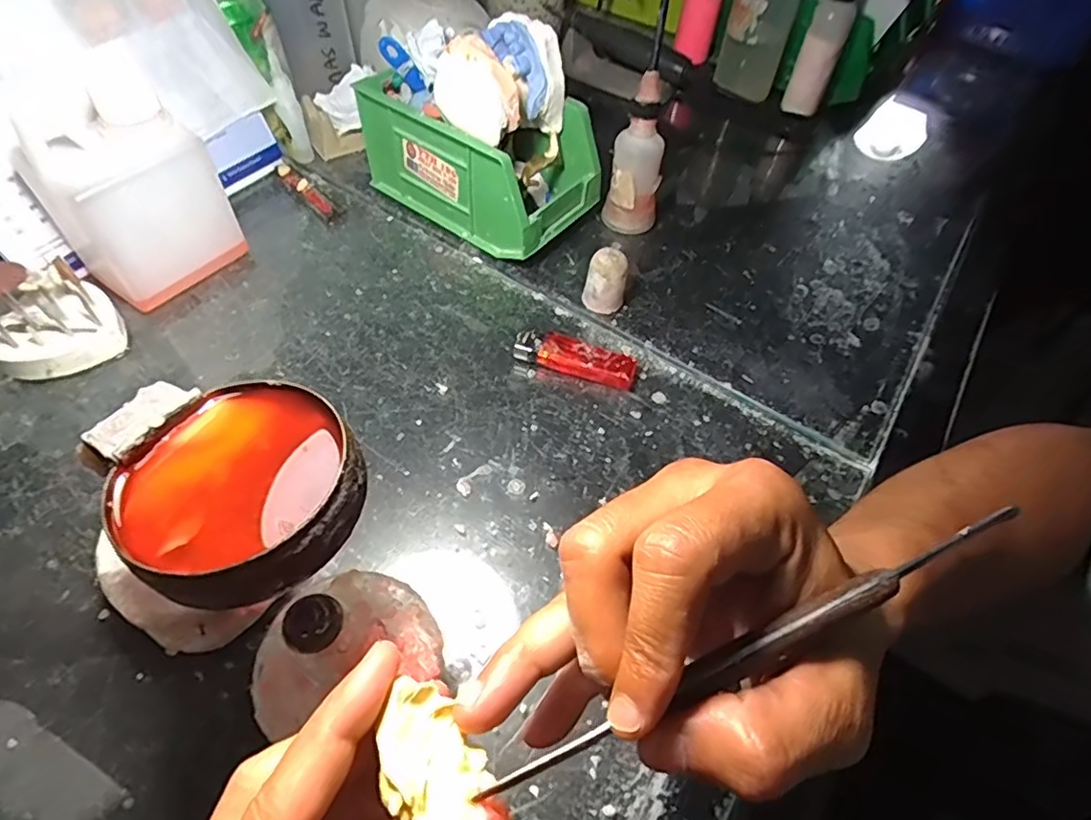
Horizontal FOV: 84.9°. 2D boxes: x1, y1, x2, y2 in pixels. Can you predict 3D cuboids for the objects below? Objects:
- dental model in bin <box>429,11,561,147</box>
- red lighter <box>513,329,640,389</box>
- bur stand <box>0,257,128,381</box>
[{"bbox_3d":[-0.033,-0.230,0.425,0.061,0.066,0.077,37,60,21],"label":"dental model in bin"},{"bbox_3d":[0.021,-0.035,0.403,0.081,0.016,0.022,16,55,7],"label":"red lighter"},{"bbox_3d":[-0.312,-0.056,0.371,0.063,0.052,0.069,39,61,21],"label":"bur stand"}]

